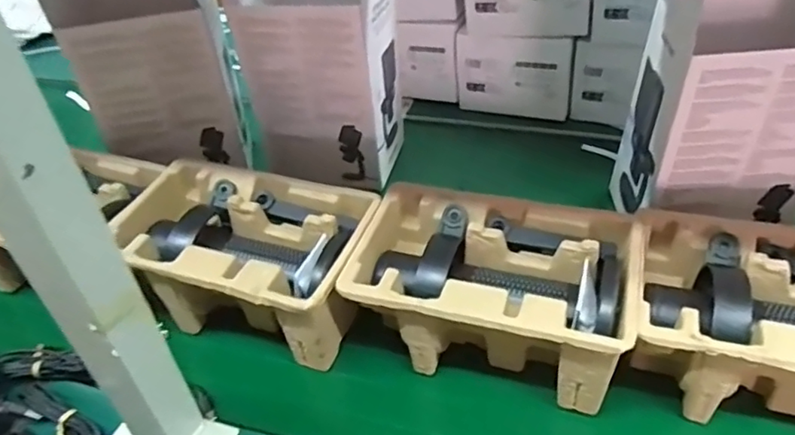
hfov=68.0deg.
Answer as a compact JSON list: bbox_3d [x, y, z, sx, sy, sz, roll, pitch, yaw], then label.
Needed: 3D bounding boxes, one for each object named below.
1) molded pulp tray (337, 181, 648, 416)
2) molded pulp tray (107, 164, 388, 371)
[{"bbox_3d":[0.082,0.067,0.507,0.225,0.103,0.147,8,38,17],"label":"molded pulp tray"},{"bbox_3d":[-0.141,0.042,0.553,0.225,0.109,0.145,8,38,17],"label":"molded pulp tray"}]

